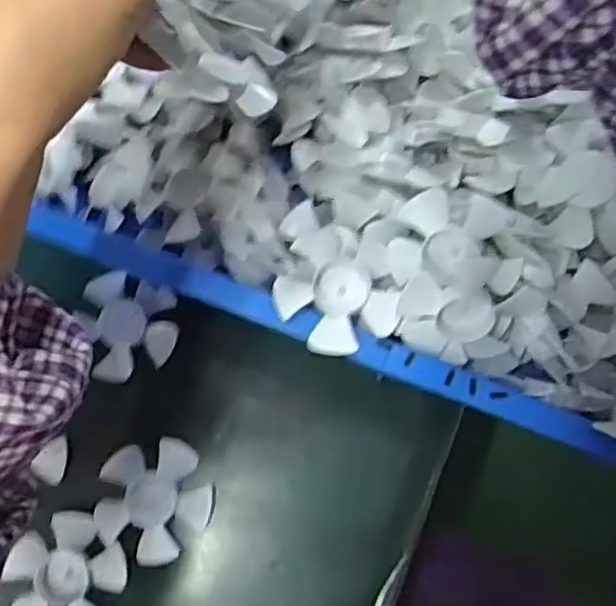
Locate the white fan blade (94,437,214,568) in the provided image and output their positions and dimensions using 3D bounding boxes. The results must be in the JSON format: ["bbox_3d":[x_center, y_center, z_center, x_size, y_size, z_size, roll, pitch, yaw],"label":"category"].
[{"bbox_3d":[-0.096,0.121,0.439,0.070,0.019,0.069,0,74,1],"label":"white fan blade"}]

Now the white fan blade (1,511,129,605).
[{"bbox_3d":[-0.144,0.162,0.424,0.070,0.010,0.067,-5,74,0],"label":"white fan blade"}]

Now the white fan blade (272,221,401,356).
[{"bbox_3d":[0.016,-0.008,0.395,0.066,0.017,0.077,-2,74,1],"label":"white fan blade"}]

